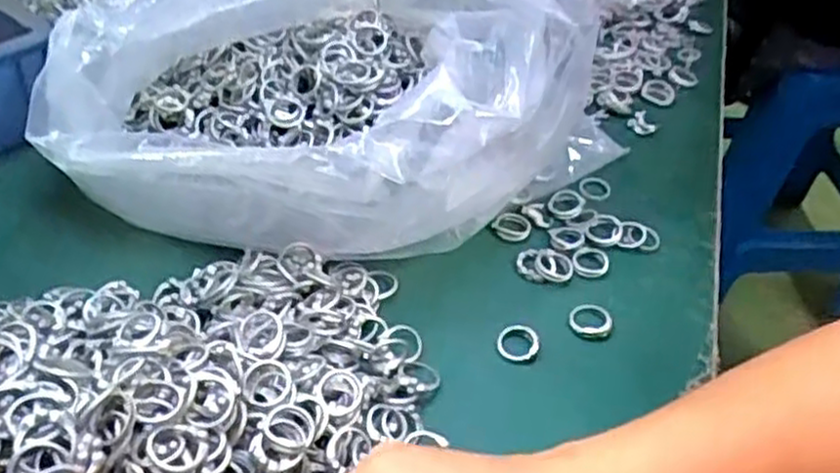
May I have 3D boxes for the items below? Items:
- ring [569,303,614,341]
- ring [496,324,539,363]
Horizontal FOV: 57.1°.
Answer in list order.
[{"bbox_3d":[0.093,0.045,0.418,0.023,0.007,0.025,10,43,2],"label":"ring"},{"bbox_3d":[0.052,0.055,0.407,0.020,0.008,0.022,4,44,-4],"label":"ring"}]

